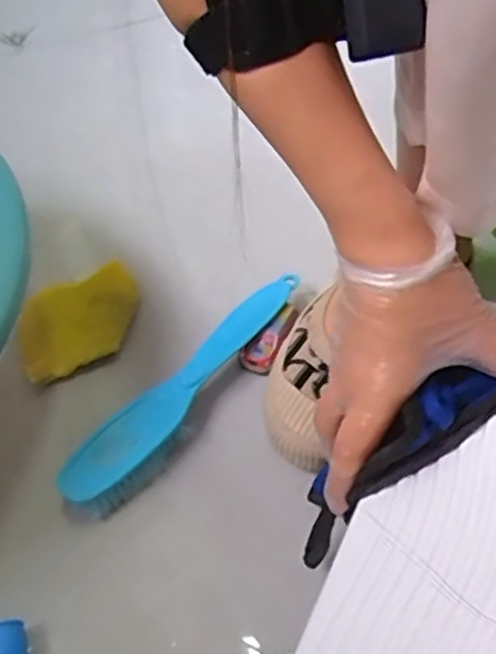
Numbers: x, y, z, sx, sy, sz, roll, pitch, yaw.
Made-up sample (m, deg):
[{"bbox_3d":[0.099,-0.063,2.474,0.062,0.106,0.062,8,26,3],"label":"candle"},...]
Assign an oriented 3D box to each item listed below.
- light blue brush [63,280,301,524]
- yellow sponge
[{"bbox_3d":[-0.038,0.041,0.497,0.042,0.039,0.229,32,60,22],"label":"light blue brush"},{"bbox_3d":[-0.128,-0.003,0.535,0.100,0.022,0.073,-27,58,-18],"label":"yellow sponge"}]

